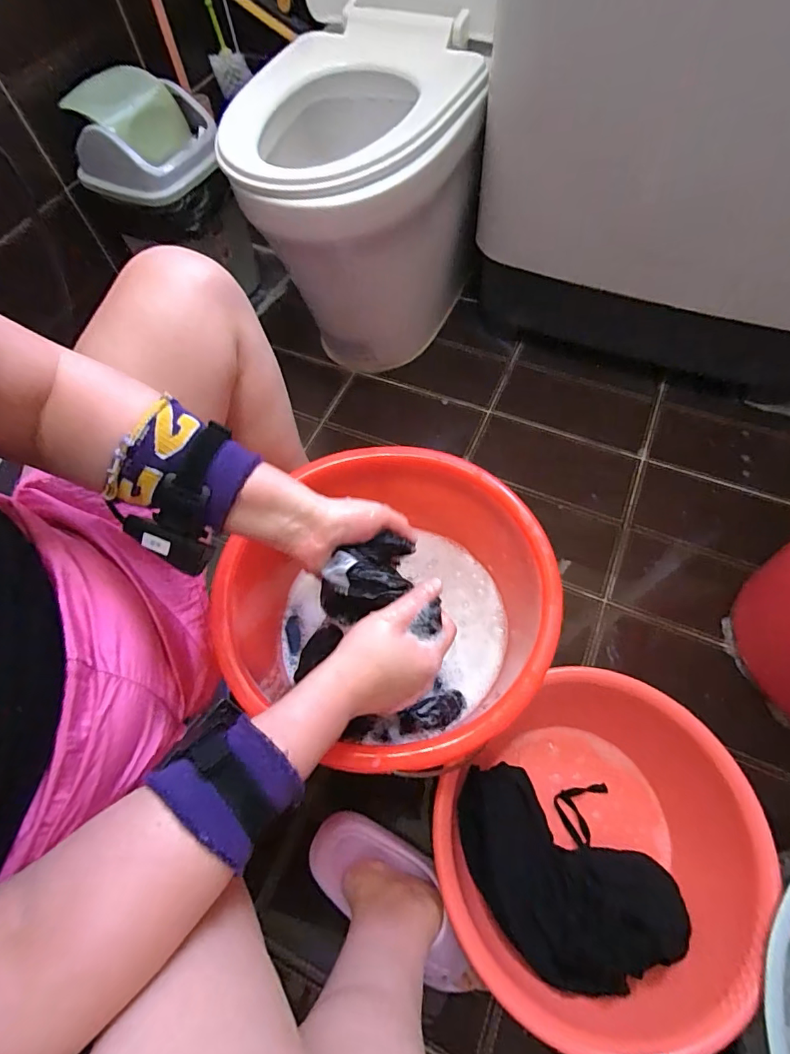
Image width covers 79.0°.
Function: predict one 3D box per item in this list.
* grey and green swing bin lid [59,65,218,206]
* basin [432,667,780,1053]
[{"bbox_3d":[-0.467,-0.716,0.885,0.254,0.113,0.227,-16,64,-7],"label":"grey and green swing bin lid"},{"bbox_3d":[0.231,0.375,0.567,0.351,0.136,0.315,-37,65,-15],"label":"basin"}]

